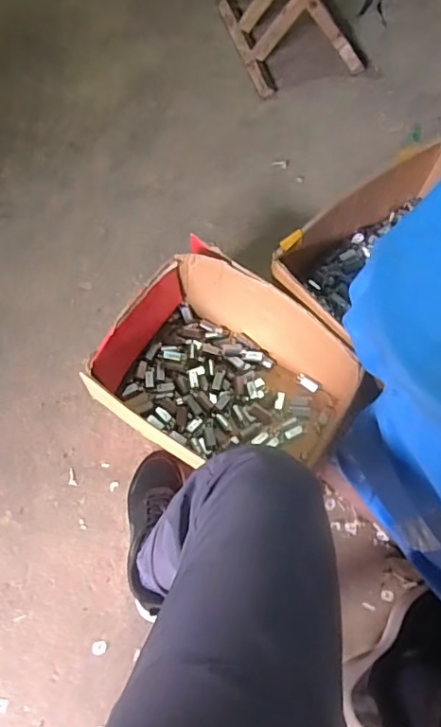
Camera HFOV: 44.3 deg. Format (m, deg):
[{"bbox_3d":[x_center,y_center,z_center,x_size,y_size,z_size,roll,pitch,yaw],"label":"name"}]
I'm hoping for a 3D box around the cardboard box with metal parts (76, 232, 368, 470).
[{"bbox_3d":[0.006,0.027,0.943,0.361,0.177,0.316,34,73,11],"label":"cardboard box with metal parts"}]

